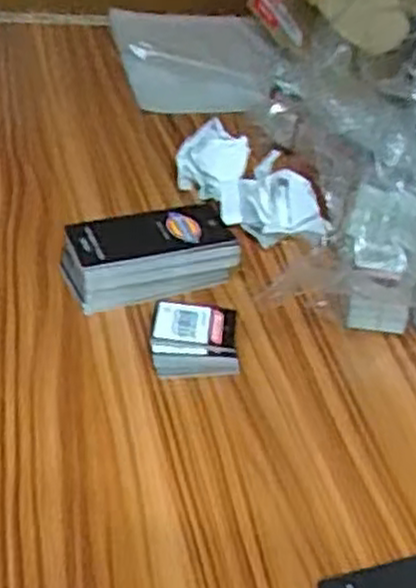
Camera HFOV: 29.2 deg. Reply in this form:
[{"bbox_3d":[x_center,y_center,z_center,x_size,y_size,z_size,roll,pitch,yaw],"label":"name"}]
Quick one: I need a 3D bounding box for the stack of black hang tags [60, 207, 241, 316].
[{"bbox_3d":[-0.041,-0.027,0.545,0.111,0.042,0.055,-12,43,-22],"label":"stack of black hang tags"}]

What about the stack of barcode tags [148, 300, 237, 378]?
[{"bbox_3d":[-0.009,0.027,0.495,0.051,0.023,0.047,2,38,-7],"label":"stack of barcode tags"}]

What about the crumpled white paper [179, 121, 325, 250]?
[{"bbox_3d":[0.035,-0.084,0.622,0.070,0.056,0.127,-19,46,-29],"label":"crumpled white paper"}]

